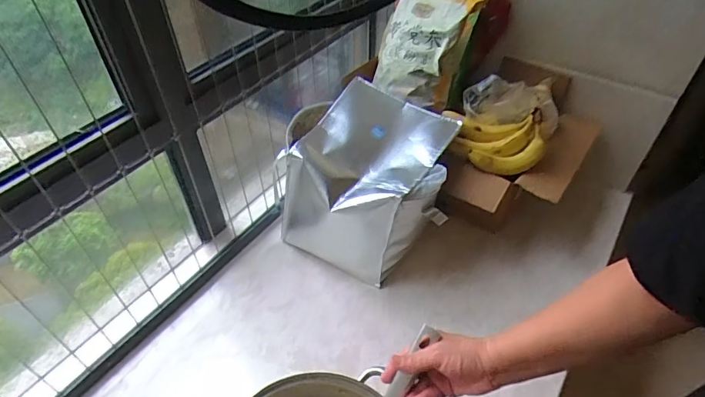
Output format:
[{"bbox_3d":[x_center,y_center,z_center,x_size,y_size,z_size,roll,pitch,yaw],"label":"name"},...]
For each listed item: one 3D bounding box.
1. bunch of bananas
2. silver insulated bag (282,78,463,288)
[{"bbox_3d":[0.321,-0.126,1.001,0.206,0.096,0.106,0,42,2],"label":"bunch of bananas"},{"bbox_3d":[0.030,-0.029,1.033,0.343,0.334,0.309,17,46,20],"label":"silver insulated bag"}]

